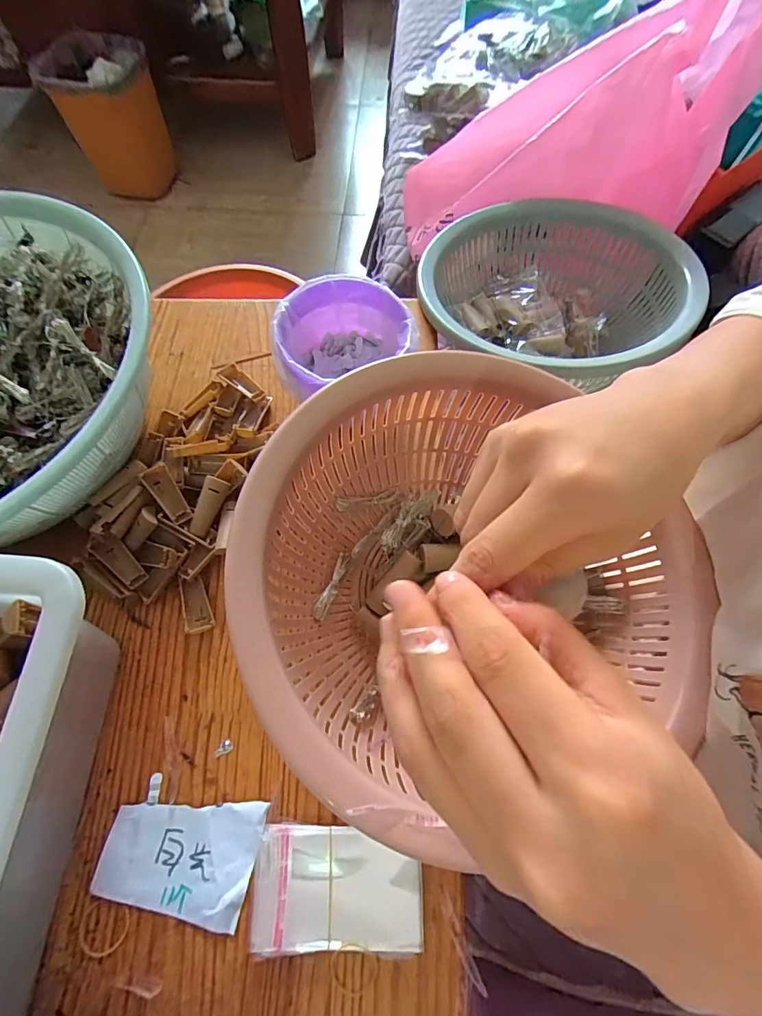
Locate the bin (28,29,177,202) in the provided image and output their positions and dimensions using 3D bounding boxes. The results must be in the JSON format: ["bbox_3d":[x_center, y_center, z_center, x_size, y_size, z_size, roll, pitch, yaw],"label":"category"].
[{"bbox_3d":[-0.757,-1.114,1.260,0.266,0.321,0.231,-25,69,-10],"label":"bin"}]

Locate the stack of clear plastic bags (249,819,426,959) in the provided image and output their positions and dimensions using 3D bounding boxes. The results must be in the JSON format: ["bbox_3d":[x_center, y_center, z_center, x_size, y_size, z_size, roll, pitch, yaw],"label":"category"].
[{"bbox_3d":[-0.027,0.241,0.280,0.105,0.015,0.065,2,67,1],"label":"stack of clear plastic bags"}]

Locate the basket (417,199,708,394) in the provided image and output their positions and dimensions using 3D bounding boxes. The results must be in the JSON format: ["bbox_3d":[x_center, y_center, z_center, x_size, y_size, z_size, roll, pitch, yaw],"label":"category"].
[{"bbox_3d":[0.180,-0.236,0.500,0.263,0.101,0.269,20,68,9],"label":"basket"}]

